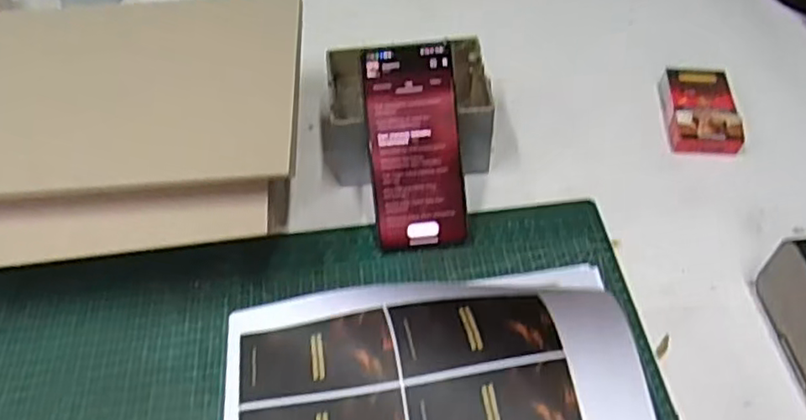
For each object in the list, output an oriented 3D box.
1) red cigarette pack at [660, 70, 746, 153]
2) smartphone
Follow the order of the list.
[{"bbox_3d":[0.284,-0.097,0.612,0.063,0.025,0.096,6,51,7],"label":"red cigarette pack"},{"bbox_3d":[0.010,-0.050,0.514,0.071,0.161,0.010,-6,8,-3],"label":"smartphone"}]

